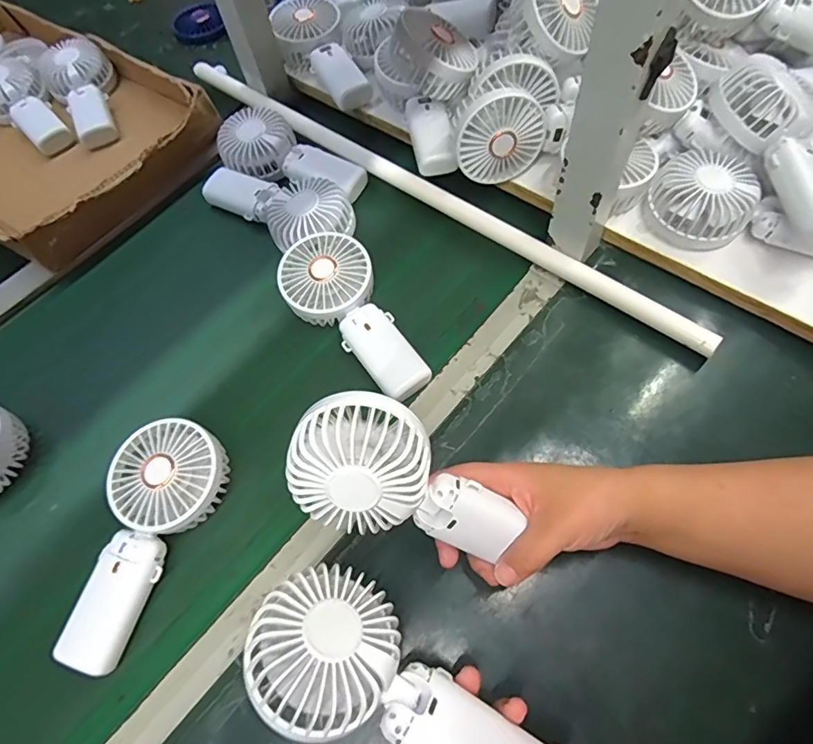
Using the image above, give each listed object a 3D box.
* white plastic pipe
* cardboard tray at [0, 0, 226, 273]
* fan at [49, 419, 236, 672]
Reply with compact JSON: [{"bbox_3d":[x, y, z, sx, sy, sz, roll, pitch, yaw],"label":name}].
[{"bbox_3d":[0.000,-0.212,0.543,0.682,0.024,0.024,35,72,20],"label":"white plastic pipe"},{"bbox_3d":[-0.511,-0.340,0.660,0.533,0.065,0.286,32,71,20],"label":"cardboard tray"},{"bbox_3d":[-0.214,0.125,0.400,0.082,0.032,0.181,21,67,15],"label":"fan"}]

